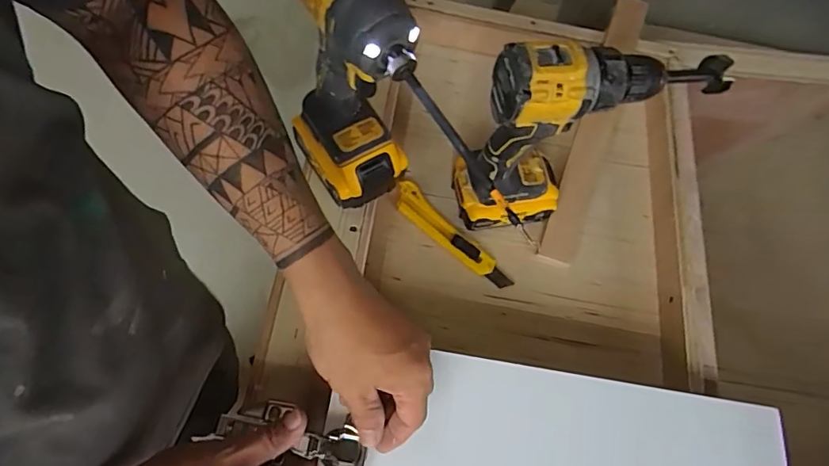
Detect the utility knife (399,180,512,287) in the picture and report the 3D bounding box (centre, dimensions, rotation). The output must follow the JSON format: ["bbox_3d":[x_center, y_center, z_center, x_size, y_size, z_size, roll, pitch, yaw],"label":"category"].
[{"bbox_3d":[0.040,0.006,0.591,0.034,0.019,0.167,-41,77,-21],"label":"utility knife"}]

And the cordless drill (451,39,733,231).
[{"bbox_3d":[0.164,-0.098,0.517,0.216,0.240,0.073,-11,68,-12],"label":"cordless drill"}]

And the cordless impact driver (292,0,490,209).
[{"bbox_3d":[-0.036,-0.093,0.426,0.067,0.238,0.180,-34,75,-20],"label":"cordless impact driver"}]

